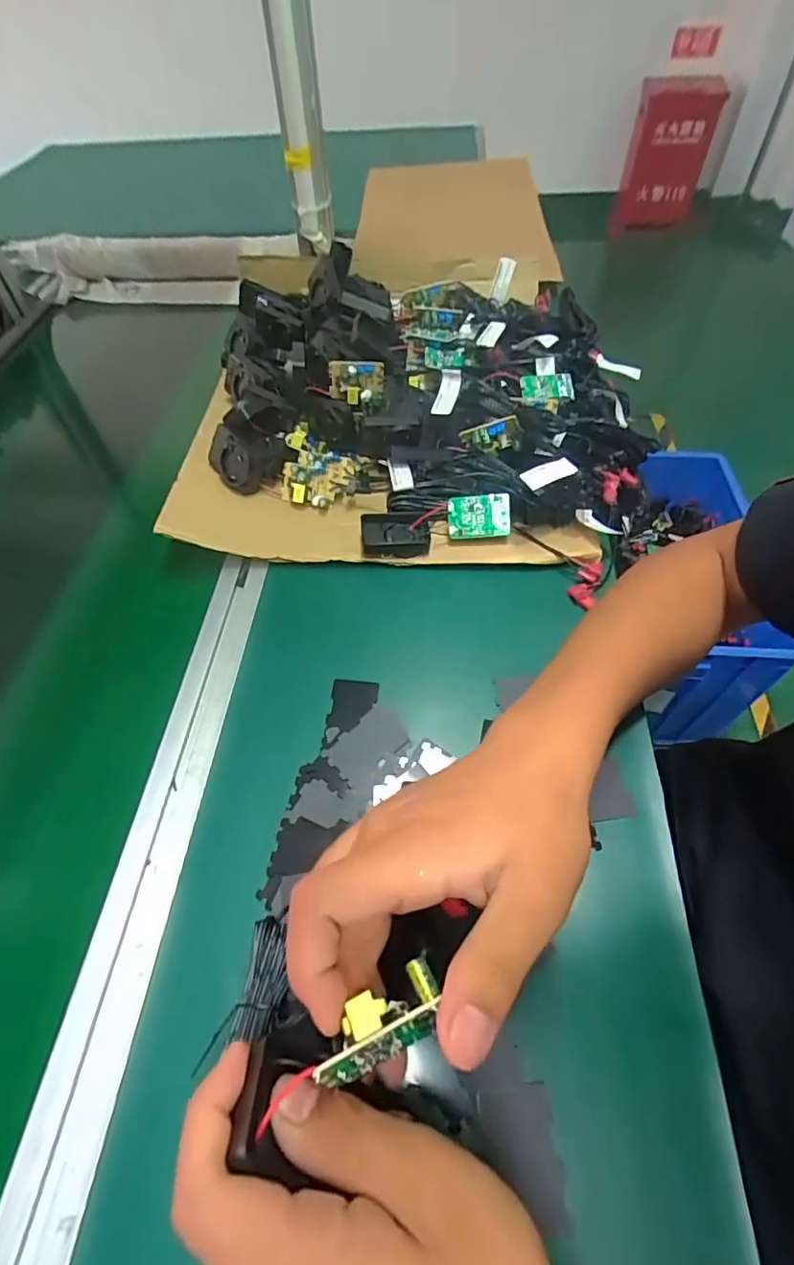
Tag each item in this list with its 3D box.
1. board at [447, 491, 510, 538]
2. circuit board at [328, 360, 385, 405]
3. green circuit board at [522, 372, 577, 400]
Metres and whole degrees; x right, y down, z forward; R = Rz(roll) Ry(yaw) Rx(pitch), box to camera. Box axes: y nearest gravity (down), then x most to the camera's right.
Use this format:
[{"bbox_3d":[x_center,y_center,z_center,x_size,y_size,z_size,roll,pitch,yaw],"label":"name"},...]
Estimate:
[{"bbox_3d":[0.071,-0.101,0.469,0.053,0.006,0.035,-3,98,10],"label":"board"},{"bbox_3d":[-0.040,-0.242,0.523,0.053,0.037,0.025,4,54,5],"label":"circuit board"},{"bbox_3d":[0.149,-0.242,0.533,0.053,0.024,0.008,-9,16,-8],"label":"green circuit board"}]

